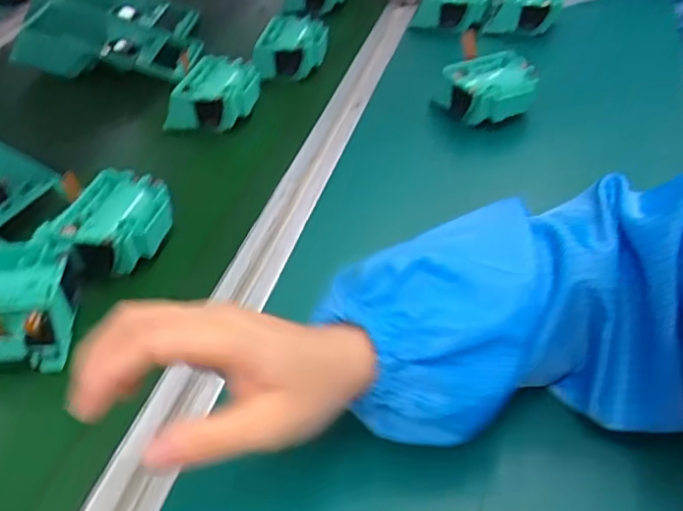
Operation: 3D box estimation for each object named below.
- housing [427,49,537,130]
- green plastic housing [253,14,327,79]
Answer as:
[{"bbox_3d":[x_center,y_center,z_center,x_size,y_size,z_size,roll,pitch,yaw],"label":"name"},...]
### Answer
[{"bbox_3d":[0.133,-0.147,0.575,0.081,0.039,0.063,-17,45,-15],"label":"housing"},{"bbox_3d":[-0.052,-0.215,0.667,0.076,0.045,0.074,0,43,2],"label":"green plastic housing"}]

